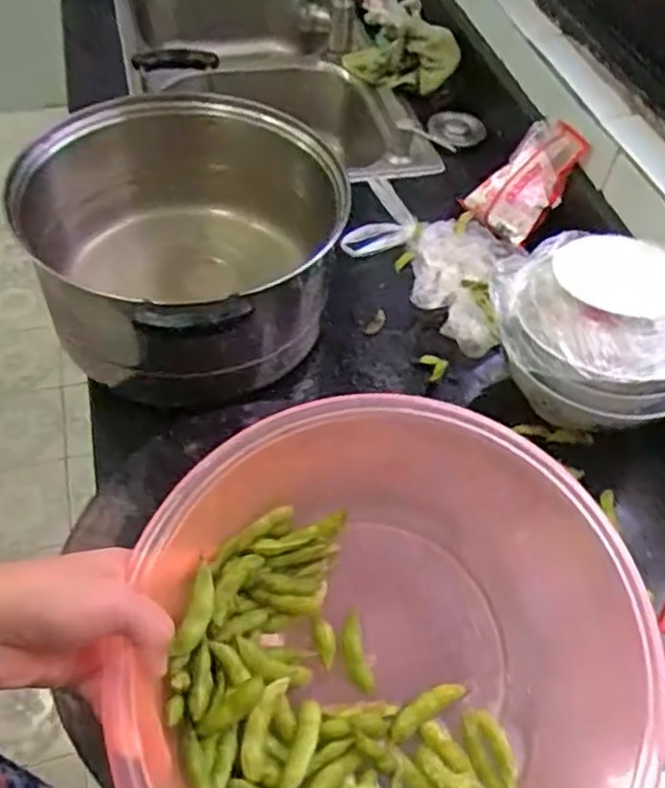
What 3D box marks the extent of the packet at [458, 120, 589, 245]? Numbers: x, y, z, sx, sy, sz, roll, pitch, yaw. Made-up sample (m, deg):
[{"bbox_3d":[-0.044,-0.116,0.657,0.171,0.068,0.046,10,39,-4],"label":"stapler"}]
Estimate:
[{"bbox_3d":[0.245,-0.275,0.931,0.098,0.147,0.030,48,19,20],"label":"packet"}]

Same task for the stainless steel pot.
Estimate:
[{"bbox_3d":[-0.158,-0.155,0.739,0.310,0.161,0.359,9,52,2],"label":"stainless steel pot"}]

